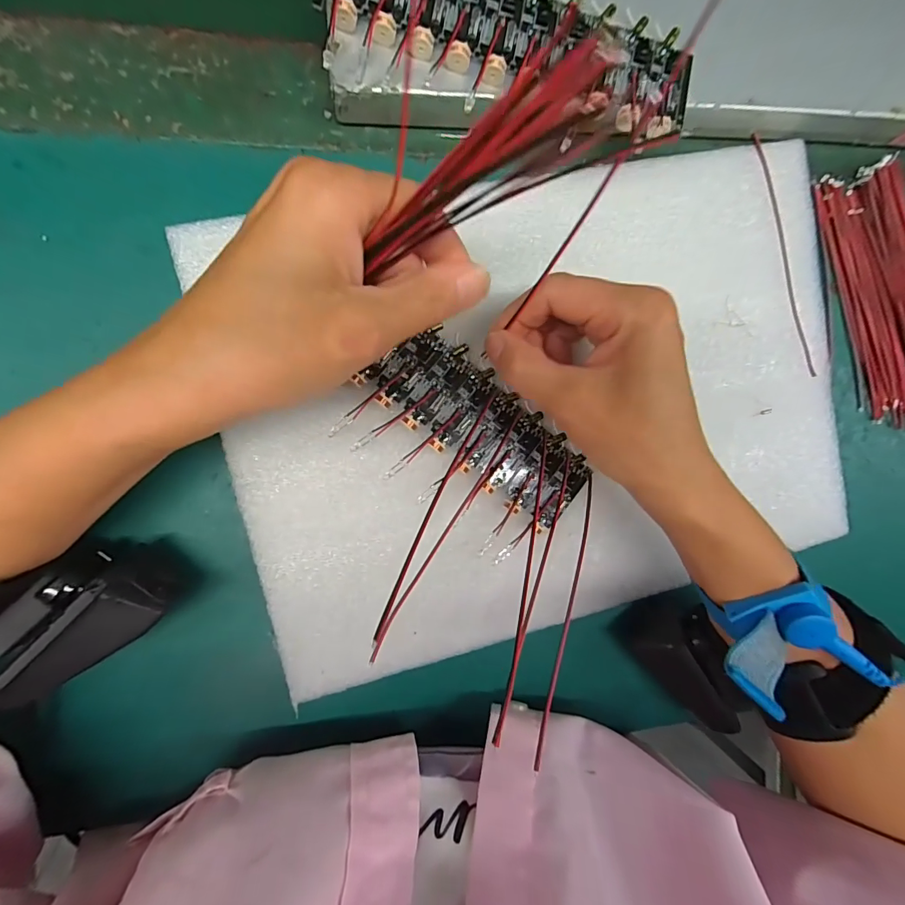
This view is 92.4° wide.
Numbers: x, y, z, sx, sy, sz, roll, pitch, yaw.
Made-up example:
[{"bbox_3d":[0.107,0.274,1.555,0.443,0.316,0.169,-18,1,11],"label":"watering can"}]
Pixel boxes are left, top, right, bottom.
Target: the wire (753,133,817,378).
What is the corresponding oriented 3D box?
[{"bbox_3d":[0.177,-0.103,0.230,0.007,0.004,0.129,-19,95,-8],"label":"wire"}]

